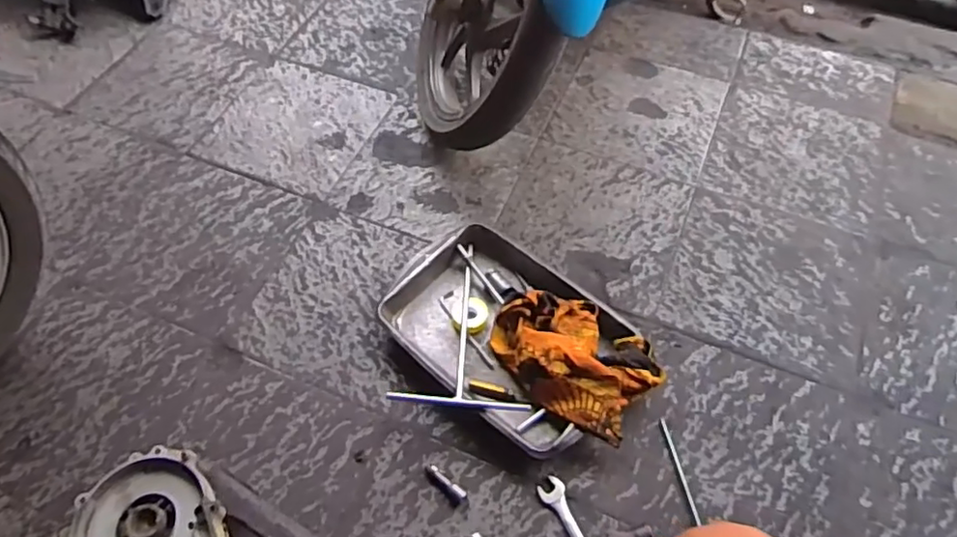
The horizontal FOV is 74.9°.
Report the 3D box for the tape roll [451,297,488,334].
[{"bbox_3d":[-0.013,0.070,0.964,0.055,0.023,0.063,-9,58,-7],"label":"tape roll"}]

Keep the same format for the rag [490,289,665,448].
[{"bbox_3d":[0.130,0.125,0.903,0.245,0.070,0.162,34,63,19],"label":"rag"}]

